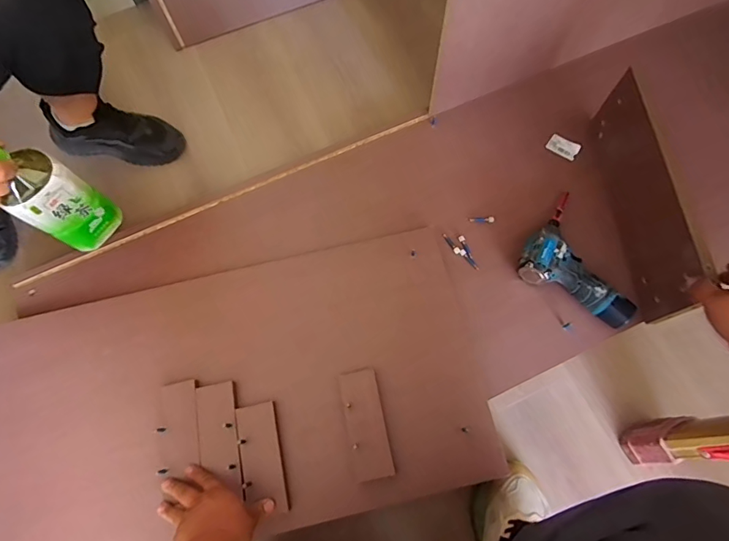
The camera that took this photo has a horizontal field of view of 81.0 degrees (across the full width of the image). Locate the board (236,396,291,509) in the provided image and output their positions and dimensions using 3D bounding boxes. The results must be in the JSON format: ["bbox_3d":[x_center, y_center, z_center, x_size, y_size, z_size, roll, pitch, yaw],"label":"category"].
[{"bbox_3d":[-0.159,0.290,0.667,0.063,0.014,0.159,-17,69,-4],"label":"board"}]

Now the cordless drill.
[{"bbox_3d":[0.404,-0.031,0.765,0.208,0.060,0.202,30,74,12],"label":"cordless drill"}]

